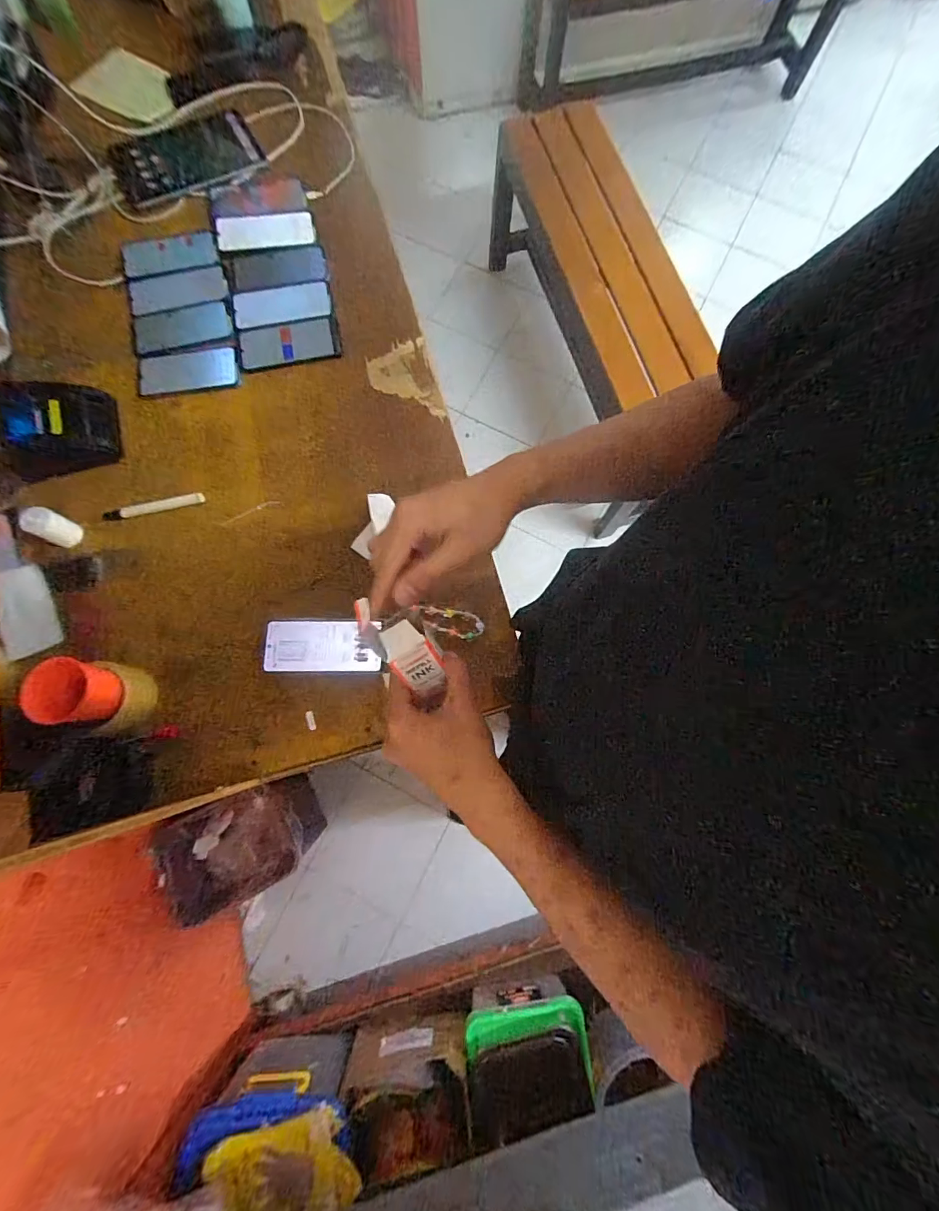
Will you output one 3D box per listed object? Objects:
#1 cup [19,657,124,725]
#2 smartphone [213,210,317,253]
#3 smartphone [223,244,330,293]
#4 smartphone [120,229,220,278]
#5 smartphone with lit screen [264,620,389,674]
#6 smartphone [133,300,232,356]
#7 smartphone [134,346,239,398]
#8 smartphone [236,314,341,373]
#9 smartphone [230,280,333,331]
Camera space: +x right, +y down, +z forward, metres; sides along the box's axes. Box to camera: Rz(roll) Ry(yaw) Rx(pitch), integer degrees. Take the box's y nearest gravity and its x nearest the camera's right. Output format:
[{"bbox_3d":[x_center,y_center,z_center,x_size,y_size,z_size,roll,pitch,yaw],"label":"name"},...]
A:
[{"bbox_3d":[-0.459,0.098,0.539,0.063,0.065,0.072,1,76,-1],"label":"cup"},{"bbox_3d":[-0.360,-0.661,0.812,0.172,0.007,0.081,-11,78,-3],"label":"smartphone"},{"bbox_3d":[-0.333,-0.584,0.798,0.167,0.011,0.082,-11,78,-3],"label":"smartphone"},{"bbox_3d":[-0.524,-0.615,0.807,0.166,0.010,0.079,-7,78,-2],"label":"smartphone"},{"bbox_3d":[-0.200,0.057,0.645,0.163,0.007,0.072,1,76,-4],"label":"smartphone with lit screen"},{"bbox_3d":[-0.479,-0.466,0.774,0.161,0.013,0.086,-10,78,-3],"label":"smartphone"},{"bbox_3d":[-0.457,-0.384,0.753,0.158,0.007,0.079,-8,78,-2],"label":"smartphone"},{"bbox_3d":[-0.300,-0.434,0.767,0.162,0.010,0.086,-12,78,-3],"label":"smartphone"},{"bbox_3d":[-0.318,-0.510,0.780,0.163,0.004,0.082,-10,78,-3],"label":"smartphone"}]

